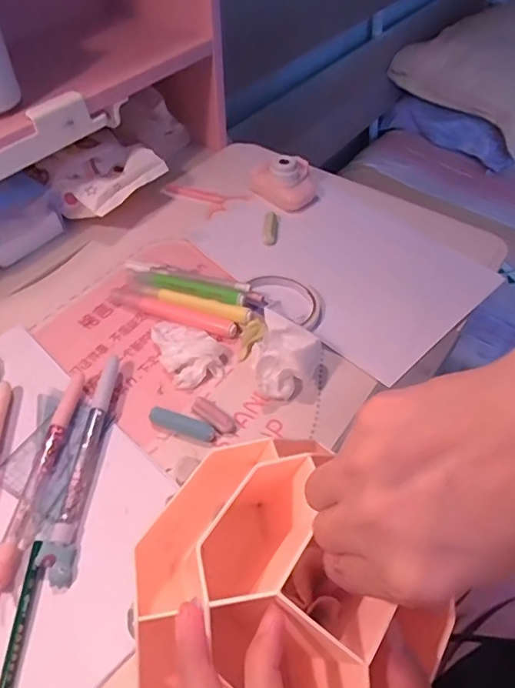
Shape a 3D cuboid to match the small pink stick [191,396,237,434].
[{"bbox_3d":[-0.037,0.060,0.413,0.039,0.012,0.016,32,57,24],"label":"small pink stick"}]

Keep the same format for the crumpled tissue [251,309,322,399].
[{"bbox_3d":[0.024,0.014,0.427,0.055,0.045,0.062,11,51,9],"label":"crumpled tissue"}]

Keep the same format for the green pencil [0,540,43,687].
[{"bbox_3d":[-0.151,0.181,0.309,0.008,0.008,0.109,-1,50,-1],"label":"green pencil"}]

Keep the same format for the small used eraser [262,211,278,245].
[{"bbox_3d":[0.015,-0.135,0.573,0.017,0.016,0.044,5,51,3],"label":"small used eraser"}]

